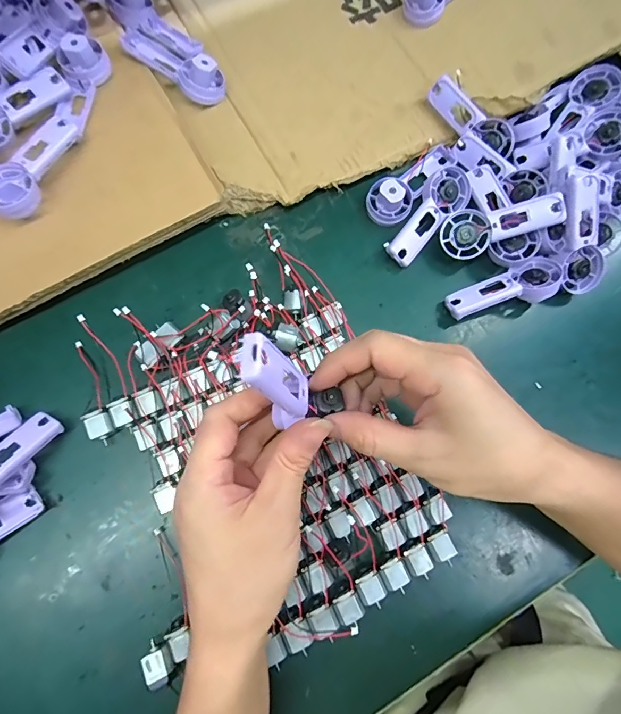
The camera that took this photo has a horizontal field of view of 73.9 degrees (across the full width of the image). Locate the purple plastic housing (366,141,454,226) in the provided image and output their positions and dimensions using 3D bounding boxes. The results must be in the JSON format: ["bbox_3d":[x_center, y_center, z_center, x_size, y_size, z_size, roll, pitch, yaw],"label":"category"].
[{"bbox_3d":[0.089,-0.157,0.368,0.038,0.032,0.092,43,80,8],"label":"purple plastic housing"}]

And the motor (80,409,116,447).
[{"bbox_3d":[-0.157,0.053,0.312,0.018,0.016,0.027,-24,79,-6],"label":"motor"}]

